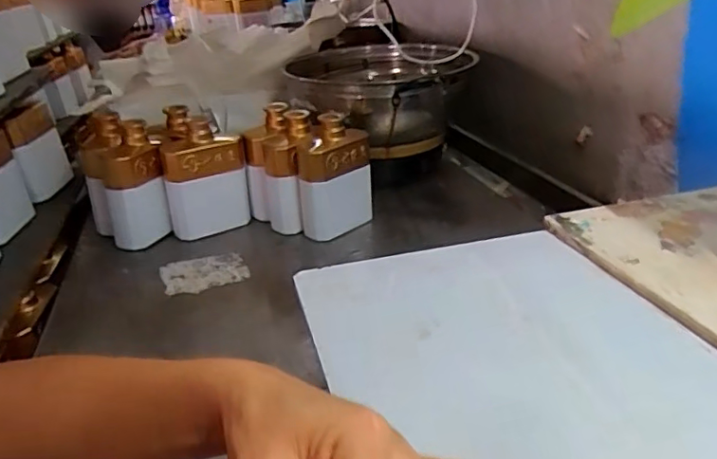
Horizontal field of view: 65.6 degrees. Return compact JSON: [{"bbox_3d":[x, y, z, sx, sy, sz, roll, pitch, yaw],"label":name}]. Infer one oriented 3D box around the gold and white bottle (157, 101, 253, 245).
[{"bbox_3d":[-0.240,-0.086,0.846,0.121,0.167,0.109,-16,28,-18],"label":"gold and white bottle"}]

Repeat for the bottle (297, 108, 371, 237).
[{"bbox_3d":[-0.035,-0.076,0.793,0.102,0.165,0.073,-7,27,-2],"label":"bottle"}]

